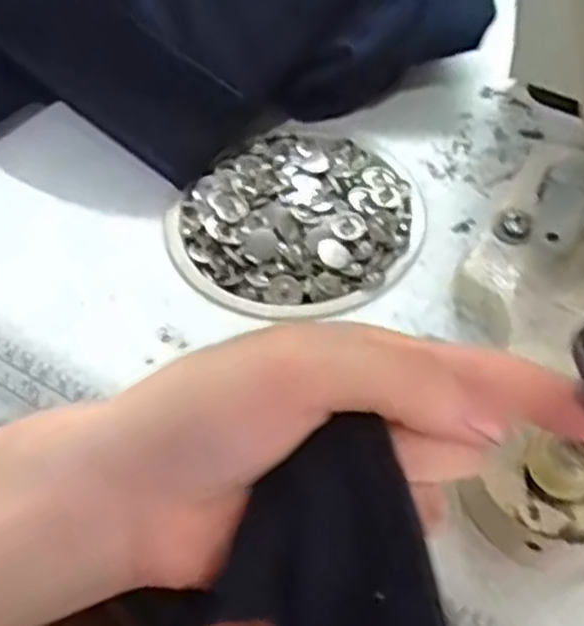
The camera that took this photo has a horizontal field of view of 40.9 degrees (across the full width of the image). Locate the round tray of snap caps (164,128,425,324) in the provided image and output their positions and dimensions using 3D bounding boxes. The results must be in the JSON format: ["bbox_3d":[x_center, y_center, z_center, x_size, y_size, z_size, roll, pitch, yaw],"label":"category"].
[{"bbox_3d":[0.007,-0.046,0.367,0.102,0.015,0.116,38,66,26],"label":"round tray of snap caps"}]

